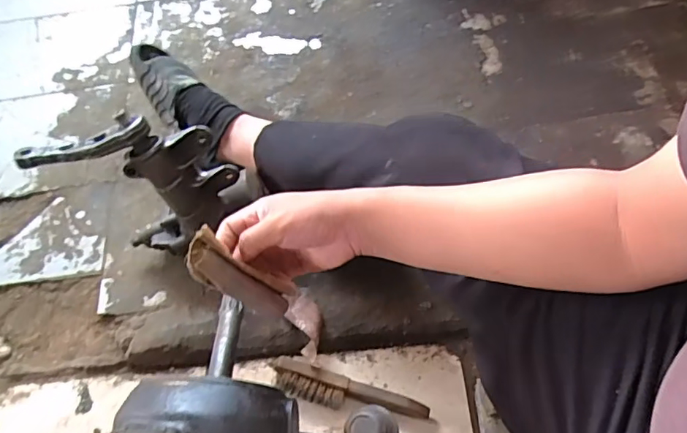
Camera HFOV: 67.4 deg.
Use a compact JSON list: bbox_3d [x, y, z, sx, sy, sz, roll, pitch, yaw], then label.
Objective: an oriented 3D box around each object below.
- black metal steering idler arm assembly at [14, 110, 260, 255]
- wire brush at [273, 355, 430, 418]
[{"bbox_3d":[-0.276,-0.050,0.774,0.271,0.228,0.132,10,63,10],"label":"black metal steering idler arm assembly"},{"bbox_3d":[0.005,0.270,0.775,0.235,0.027,0.051,15,65,11],"label":"wire brush"}]

